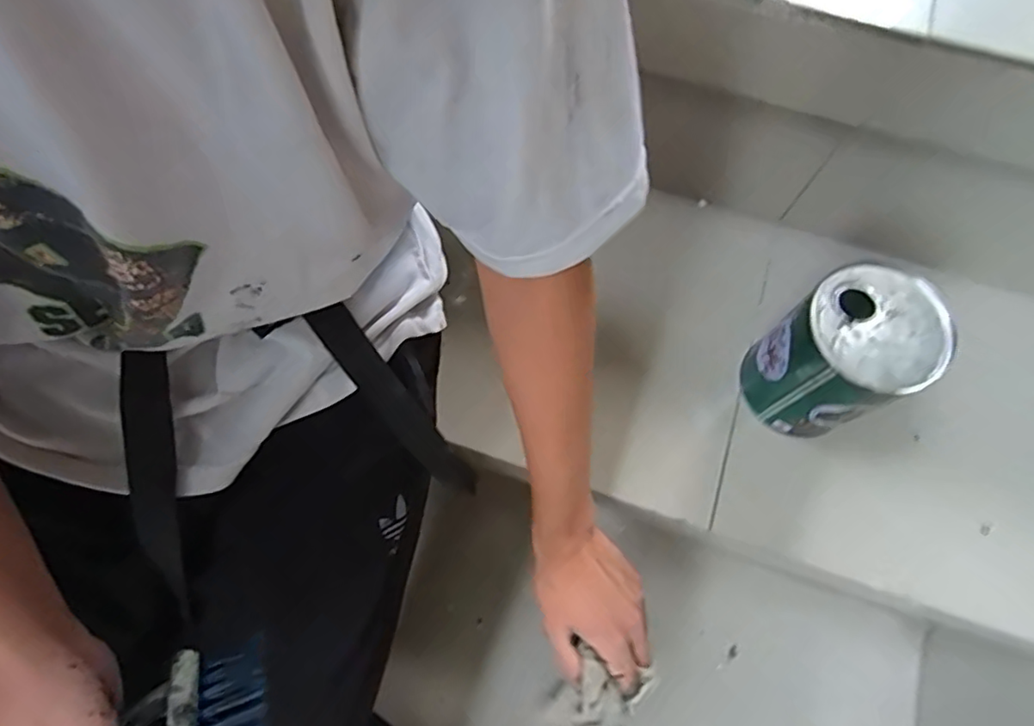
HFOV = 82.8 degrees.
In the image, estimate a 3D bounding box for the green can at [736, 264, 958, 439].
[{"bbox_3d":[0.249,-0.001,0.468,0.107,0.135,0.093,-28,72,-9],"label":"green can"}]

